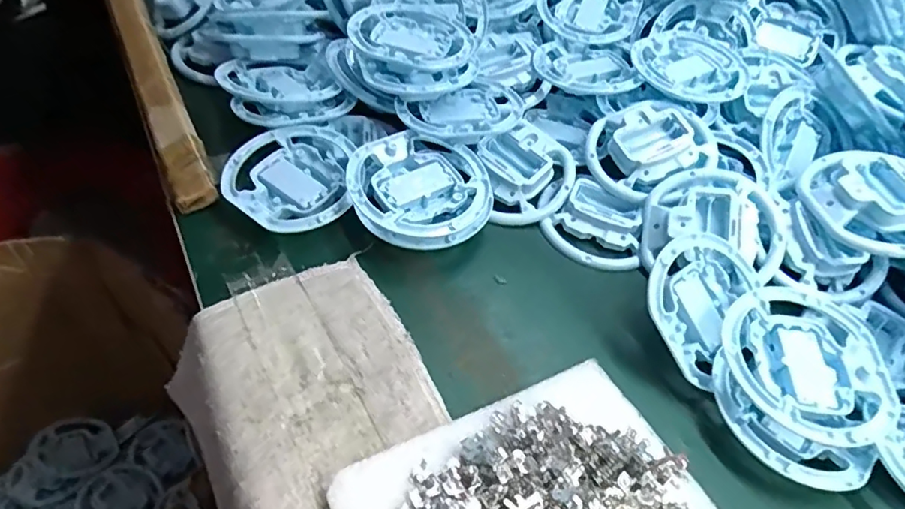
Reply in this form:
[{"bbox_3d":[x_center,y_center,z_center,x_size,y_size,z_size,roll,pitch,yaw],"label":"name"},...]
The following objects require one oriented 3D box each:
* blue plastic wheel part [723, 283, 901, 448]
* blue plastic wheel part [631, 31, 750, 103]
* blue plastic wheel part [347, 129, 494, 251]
[{"bbox_3d":[0.222,0.065,0.355,0.100,0.011,0.102,3,49,-3],"label":"blue plastic wheel part"},{"bbox_3d":[0.213,-0.175,0.520,0.099,0.015,0.099,0,53,0],"label":"blue plastic wheel part"},{"bbox_3d":[-0.023,-0.053,0.427,0.103,0.022,0.097,3,49,-3],"label":"blue plastic wheel part"}]

